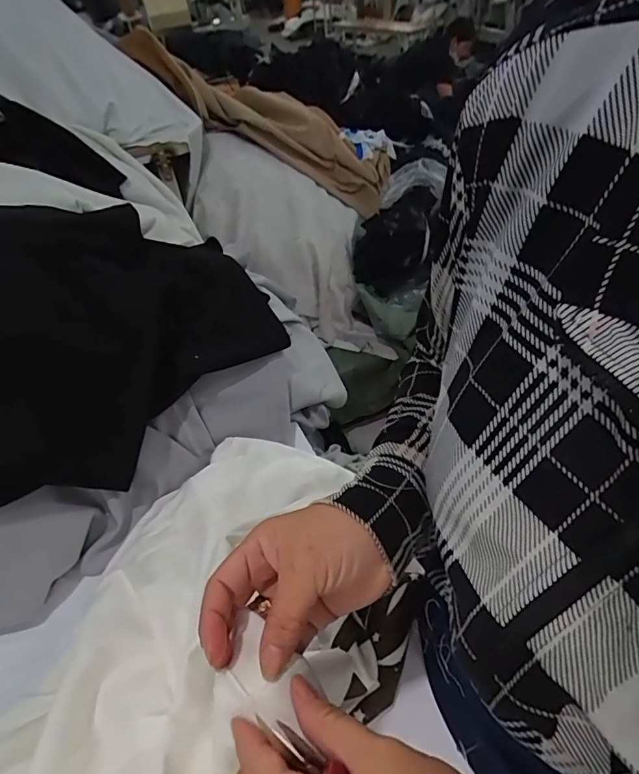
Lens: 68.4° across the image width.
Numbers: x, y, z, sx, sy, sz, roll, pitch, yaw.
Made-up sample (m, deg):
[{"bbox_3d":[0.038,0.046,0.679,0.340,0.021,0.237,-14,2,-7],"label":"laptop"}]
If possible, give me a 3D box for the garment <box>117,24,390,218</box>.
[{"bbox_3d":[-0.158,-0.856,1.519,0.851,0.146,0.411,19,39,-22],"label":"garment"}]

